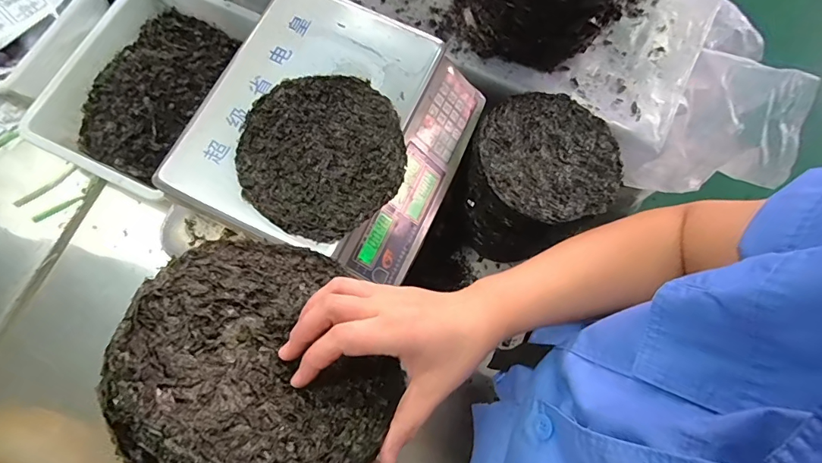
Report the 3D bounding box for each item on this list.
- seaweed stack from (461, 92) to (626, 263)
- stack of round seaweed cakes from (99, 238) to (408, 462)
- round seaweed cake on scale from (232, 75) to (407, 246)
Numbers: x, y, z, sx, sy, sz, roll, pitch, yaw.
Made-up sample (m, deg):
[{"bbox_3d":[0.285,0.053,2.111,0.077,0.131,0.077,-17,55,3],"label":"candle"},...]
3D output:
[{"bbox_3d":[0.179,-0.077,0.672,0.204,0.178,0.194,-29,77,-8],"label":"seaweed stack"},{"bbox_3d":[-0.105,0.088,0.307,0.176,0.029,0.196,-2,46,-44],"label":"stack of round seaweed cakes"},{"bbox_3d":[-0.101,-0.091,0.497,0.182,0.017,0.186,0,75,-1],"label":"round seaweed cake on scale"}]

